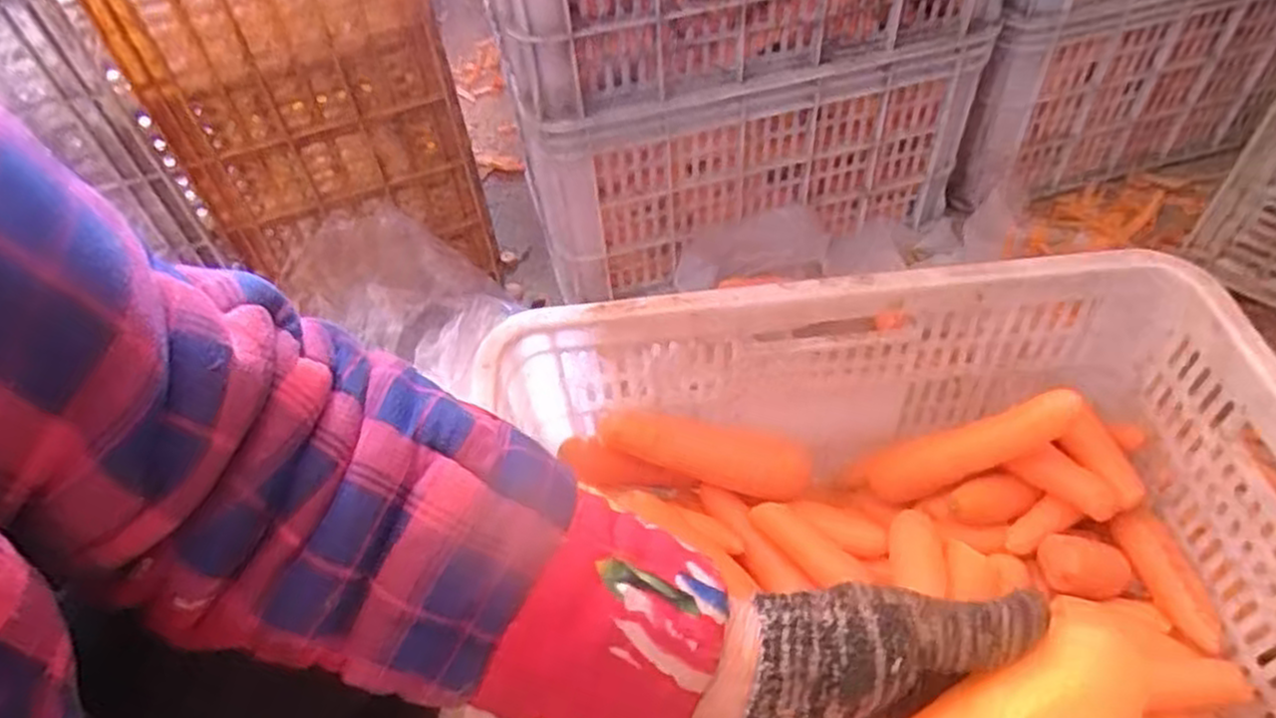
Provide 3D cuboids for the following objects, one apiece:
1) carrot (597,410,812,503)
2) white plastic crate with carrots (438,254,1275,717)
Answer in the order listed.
[{"bbox_3d":[0.057,0.079,0.668,0.178,0.037,0.041,14,52,1],"label":"carrot"},{"bbox_3d":[0.171,0.138,0.544,0.516,0.214,0.355,-5,50,1],"label":"white plastic crate with carrots"}]

